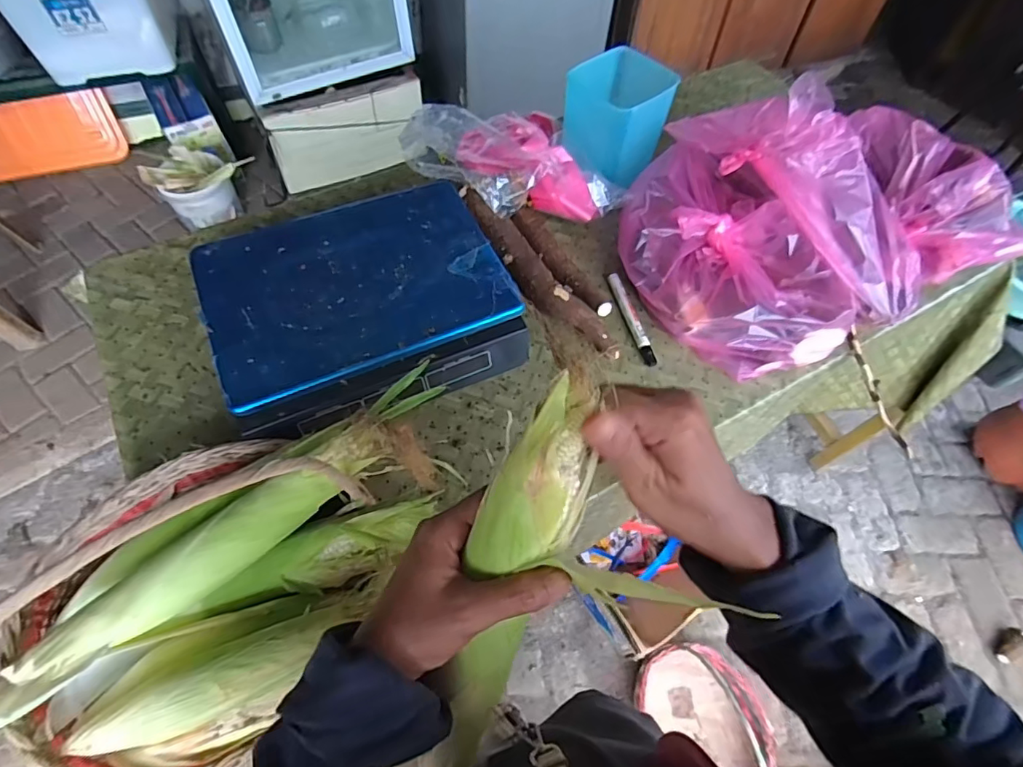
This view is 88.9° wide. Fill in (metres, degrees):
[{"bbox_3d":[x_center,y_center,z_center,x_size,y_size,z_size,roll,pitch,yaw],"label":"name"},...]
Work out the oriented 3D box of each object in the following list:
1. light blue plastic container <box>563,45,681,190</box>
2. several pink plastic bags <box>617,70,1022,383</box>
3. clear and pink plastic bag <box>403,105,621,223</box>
[{"bbox_3d":[0.145,-0.381,0.738,0.123,0.133,0.117,32,64,16],"label":"light blue plastic container"},{"bbox_3d":[0.379,-0.232,0.656,0.473,0.227,0.324,-13,61,-9],"label":"several pink plastic bags"},{"bbox_3d":[0.000,-0.310,0.716,0.235,0.090,0.228,-26,64,-16],"label":"clear and pink plastic bag"}]

